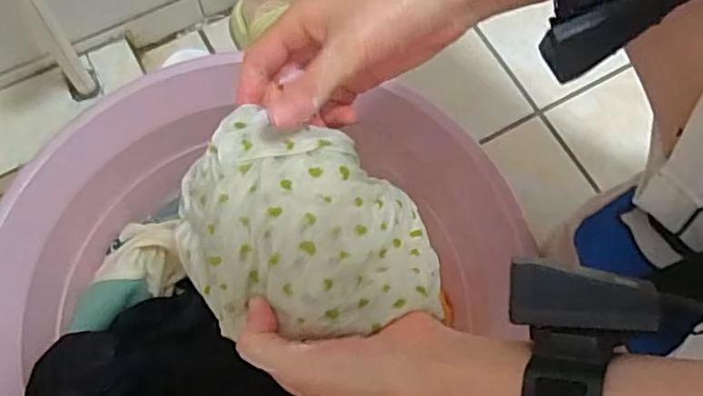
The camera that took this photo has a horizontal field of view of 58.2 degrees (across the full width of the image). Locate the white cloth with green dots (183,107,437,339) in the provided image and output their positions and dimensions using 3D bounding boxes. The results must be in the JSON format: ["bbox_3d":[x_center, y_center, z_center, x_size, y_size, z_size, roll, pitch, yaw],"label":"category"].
[{"bbox_3d":[-0.026,0.021,0.362,0.156,0.062,0.110,11,70,2],"label":"white cloth with green dots"}]

